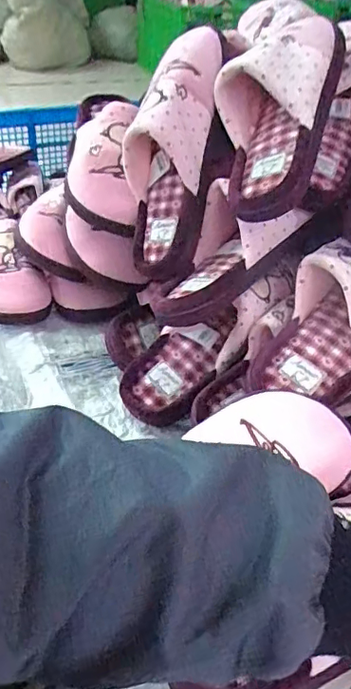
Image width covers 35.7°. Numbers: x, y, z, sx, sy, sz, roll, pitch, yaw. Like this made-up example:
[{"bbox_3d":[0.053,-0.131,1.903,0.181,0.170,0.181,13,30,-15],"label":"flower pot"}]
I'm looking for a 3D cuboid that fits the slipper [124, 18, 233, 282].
[{"bbox_3d":[0.000,-0.187,0.536,0.104,0.241,0.084,12,12,10],"label":"slipper"}]

